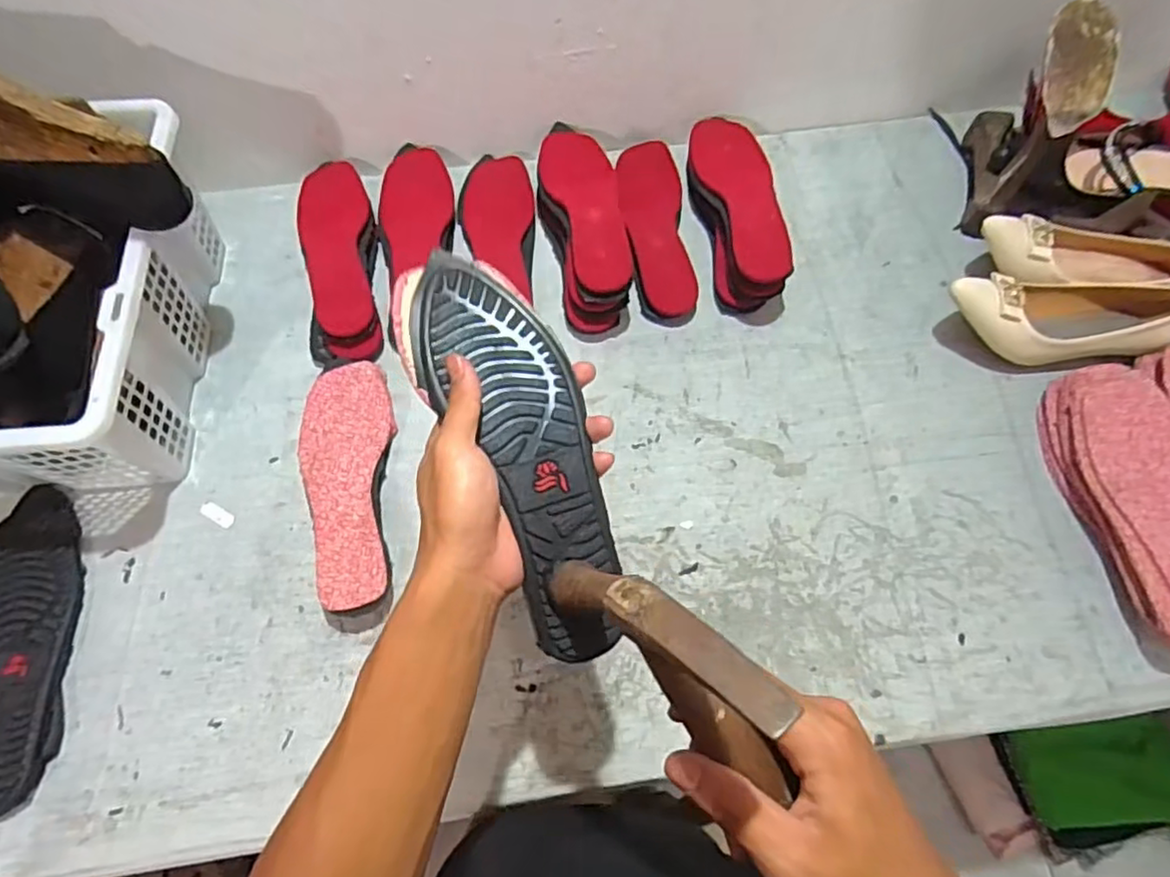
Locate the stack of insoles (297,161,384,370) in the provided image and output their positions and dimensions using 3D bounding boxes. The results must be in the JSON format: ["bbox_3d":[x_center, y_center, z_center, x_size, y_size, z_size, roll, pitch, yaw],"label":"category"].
[{"bbox_3d":[-0.263,-0.191,0.699,0.077,0.033,0.241,-11,67,-5],"label":"stack of insoles"}]

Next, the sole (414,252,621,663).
[{"bbox_3d":[-0.034,0.004,0.373,0.075,0.017,0.238,-19,83,-8],"label":"sole"}]

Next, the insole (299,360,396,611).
[{"bbox_3d":[-0.215,0.036,0.609,0.084,0.031,0.234,-13,67,-6],"label":"insole"}]

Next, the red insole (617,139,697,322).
[{"bbox_3d":[0.079,-0.243,0.734,0.074,0.028,0.234,-5,66,-2],"label":"red insole"}]

